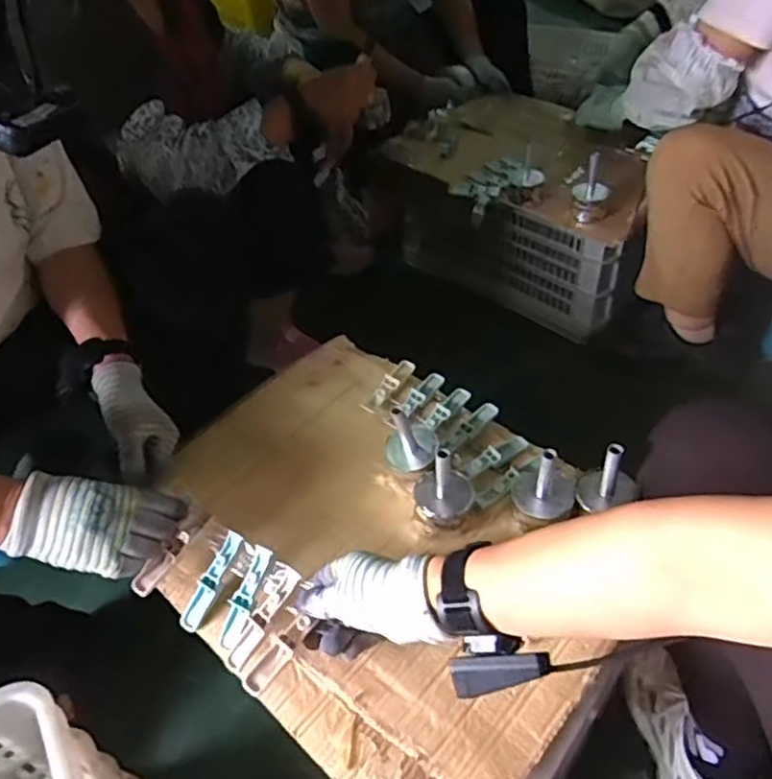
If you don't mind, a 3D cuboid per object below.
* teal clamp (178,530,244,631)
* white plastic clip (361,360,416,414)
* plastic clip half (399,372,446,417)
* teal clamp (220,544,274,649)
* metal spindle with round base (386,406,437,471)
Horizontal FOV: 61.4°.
[{"bbox_3d":[-0.175,0.192,0.655,0.021,0.008,0.101,22,78,24],"label":"teal clamp"},{"bbox_3d":[0.003,-0.005,0.875,0.025,0.017,0.111,22,50,24],"label":"white plastic clip"},{"bbox_3d":[0.046,0.004,0.855,0.025,0.015,0.079,30,54,29],"label":"plastic clip half"},{"bbox_3d":[-0.137,0.200,0.632,0.025,0.015,0.098,19,83,21],"label":"teal clamp"},{"bbox_3d":[0.028,0.055,0.725,0.058,0.086,0.051,-3,45,1],"label":"metal spindle with round base"}]

